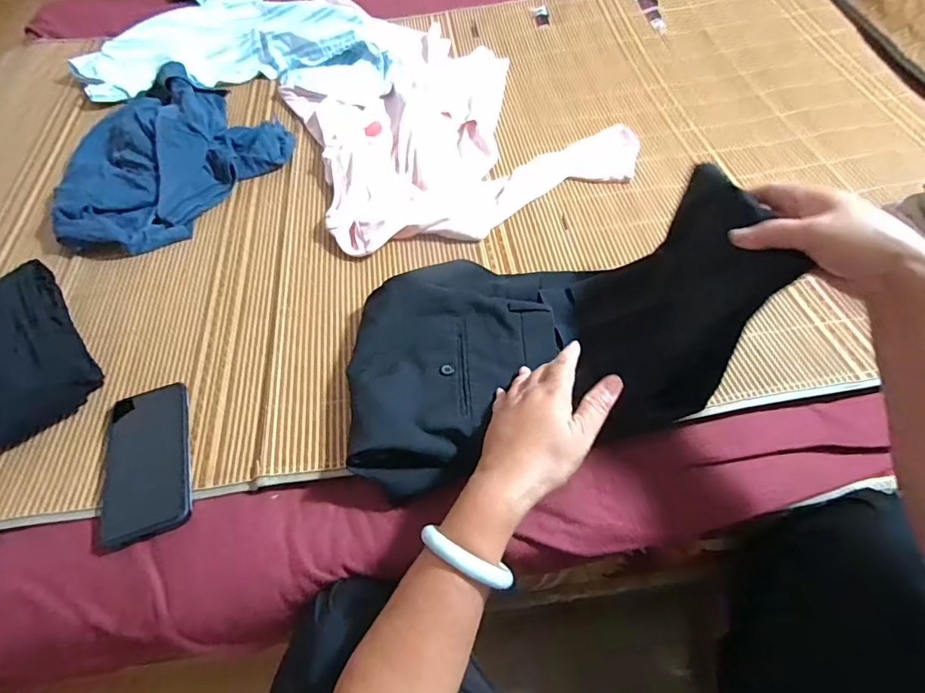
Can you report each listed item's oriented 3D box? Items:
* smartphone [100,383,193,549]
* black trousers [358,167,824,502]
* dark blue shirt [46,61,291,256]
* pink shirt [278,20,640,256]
[{"bbox_3d":[-0.315,0.110,0.481,0.081,0.016,0.162,-19,58,-9],"label":"smartphone"},{"bbox_3d":[0.103,-0.023,0.516,0.452,0.107,0.236,-19,58,-3],"label":"black trousers"},{"bbox_3d":[-0.462,-0.286,0.732,0.273,0.065,0.350,28,63,20],"label":"dark blue shirt"},{"bbox_3d":[-0.055,-0.390,0.811,0.460,0.034,0.560,-25,59,-14],"label":"pink shirt"}]

